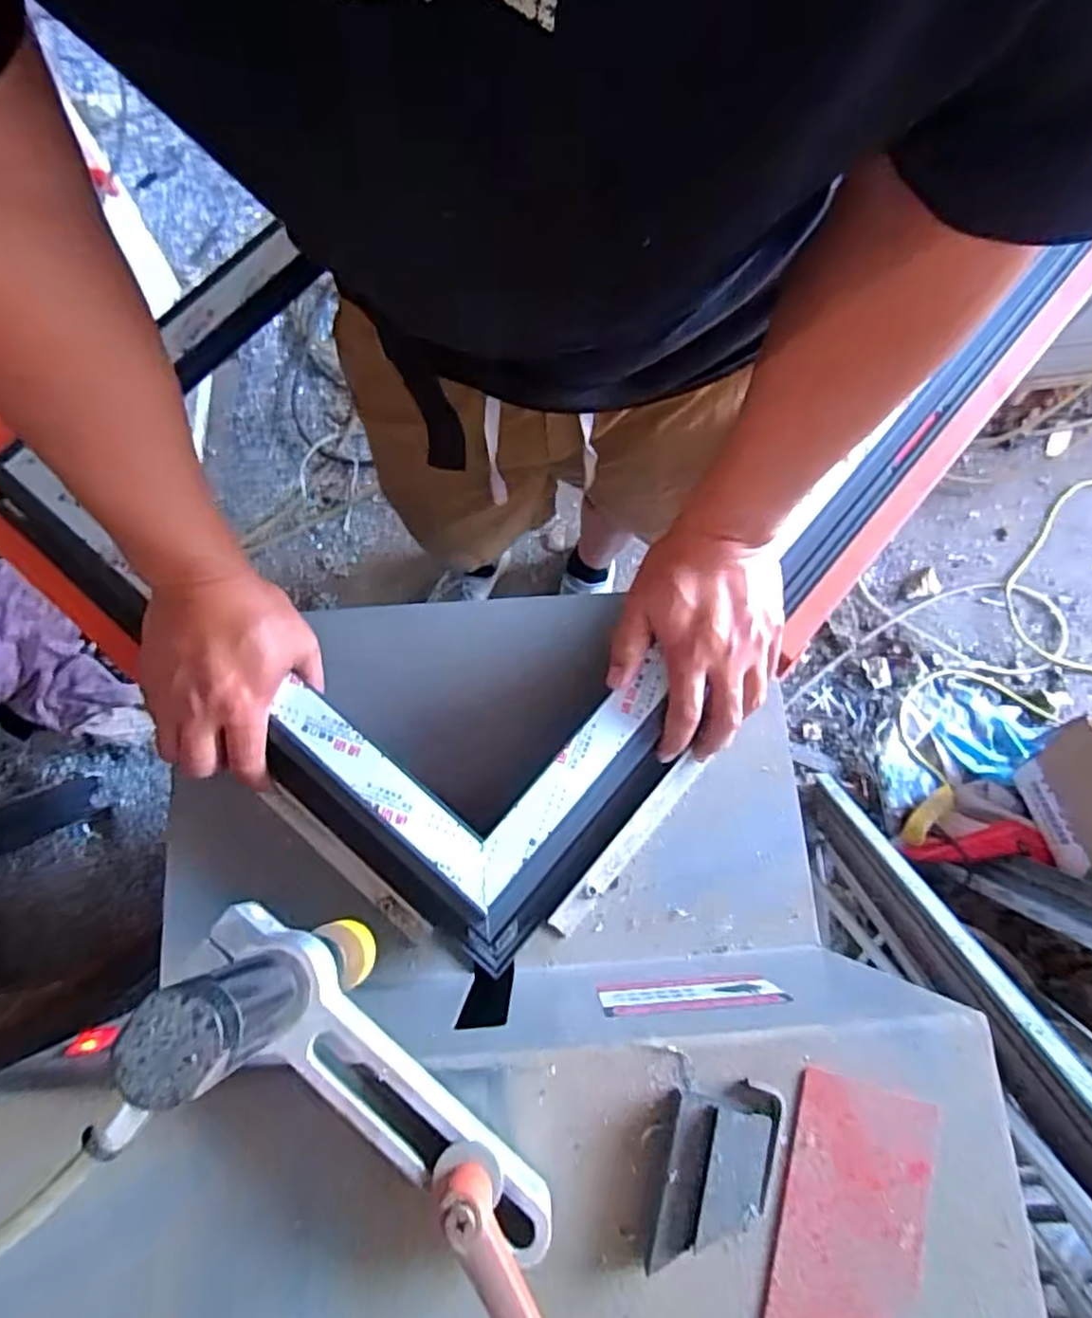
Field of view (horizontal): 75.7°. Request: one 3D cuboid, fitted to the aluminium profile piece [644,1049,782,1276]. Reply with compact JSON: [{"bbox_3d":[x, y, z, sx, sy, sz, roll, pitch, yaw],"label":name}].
[{"bbox_3d":[0.077,0.229,0.315,0.052,0.018,0.078,10,77,2],"label":"aluminium profile piece"}]

